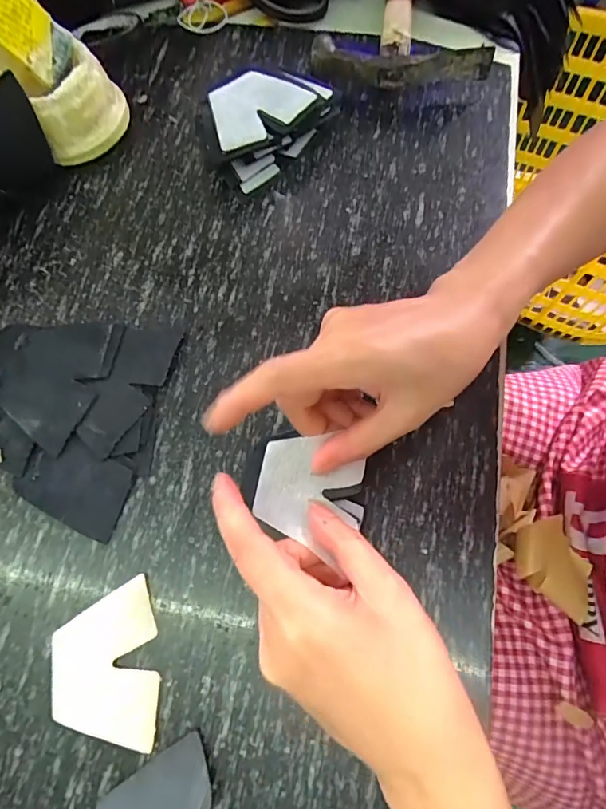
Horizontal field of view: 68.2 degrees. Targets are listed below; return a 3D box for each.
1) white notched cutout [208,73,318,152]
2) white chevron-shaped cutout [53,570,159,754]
[{"bbox_3d":[-0.036,-0.222,0.331,0.079,0.007,0.054,-35,73,-10],"label":"white notched cutout"},{"bbox_3d":[-0.109,0.142,0.244,0.056,0.004,0.080,-11,71,-2],"label":"white chevron-shaped cutout"}]

